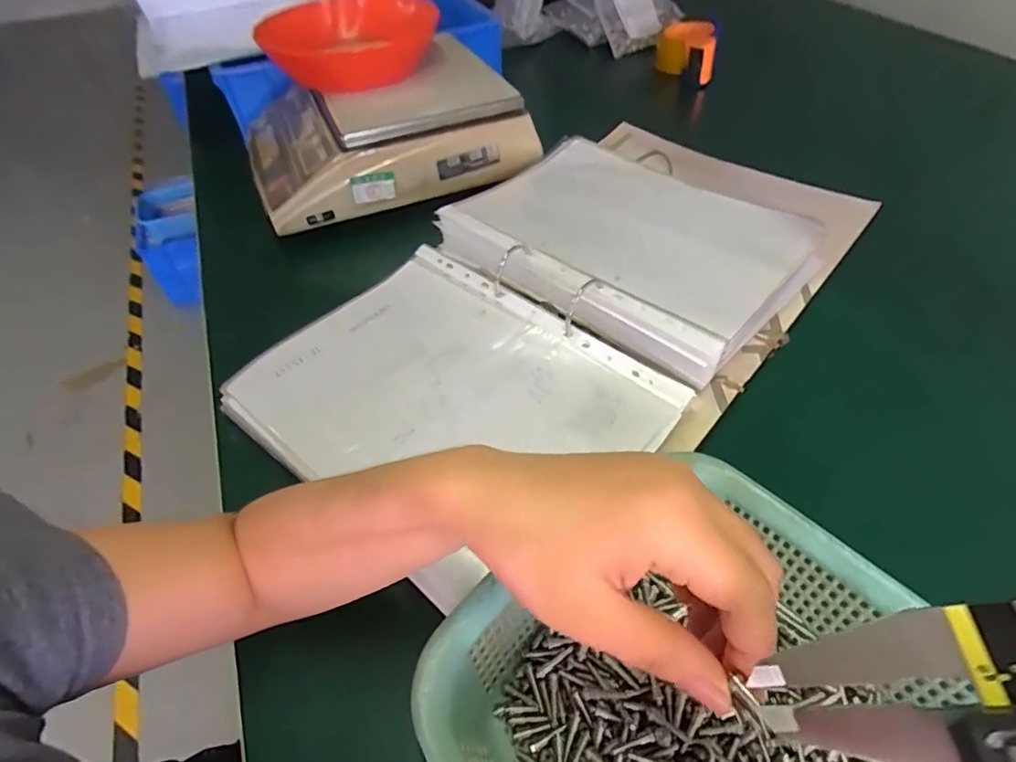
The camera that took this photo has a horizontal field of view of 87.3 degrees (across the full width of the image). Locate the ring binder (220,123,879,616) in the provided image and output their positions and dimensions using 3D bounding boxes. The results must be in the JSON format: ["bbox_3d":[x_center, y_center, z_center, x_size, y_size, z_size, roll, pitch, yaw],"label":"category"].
[{"bbox_3d":[0.064,-0.081,0.498,0.331,0.056,0.561,31,58,26],"label":"ring binder"}]

